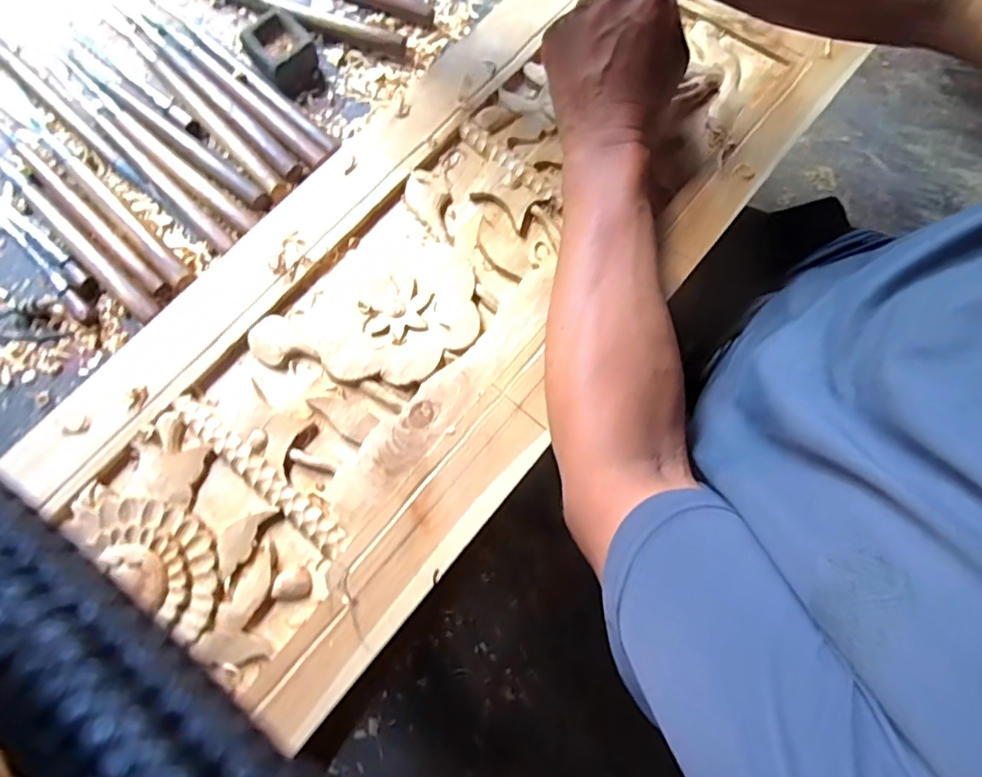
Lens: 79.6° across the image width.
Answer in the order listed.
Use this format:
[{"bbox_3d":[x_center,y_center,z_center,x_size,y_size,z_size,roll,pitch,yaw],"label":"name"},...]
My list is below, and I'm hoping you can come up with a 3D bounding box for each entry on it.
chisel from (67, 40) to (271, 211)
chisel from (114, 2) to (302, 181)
[{"bbox_3d":[-0.267,-0.216,0.484,0.220,0.020,0.017,39,78,6],"label":"chisel"},{"bbox_3d":[-0.236,-0.251,0.494,0.018,0.021,0.216,-43,82,-12],"label":"chisel"}]

